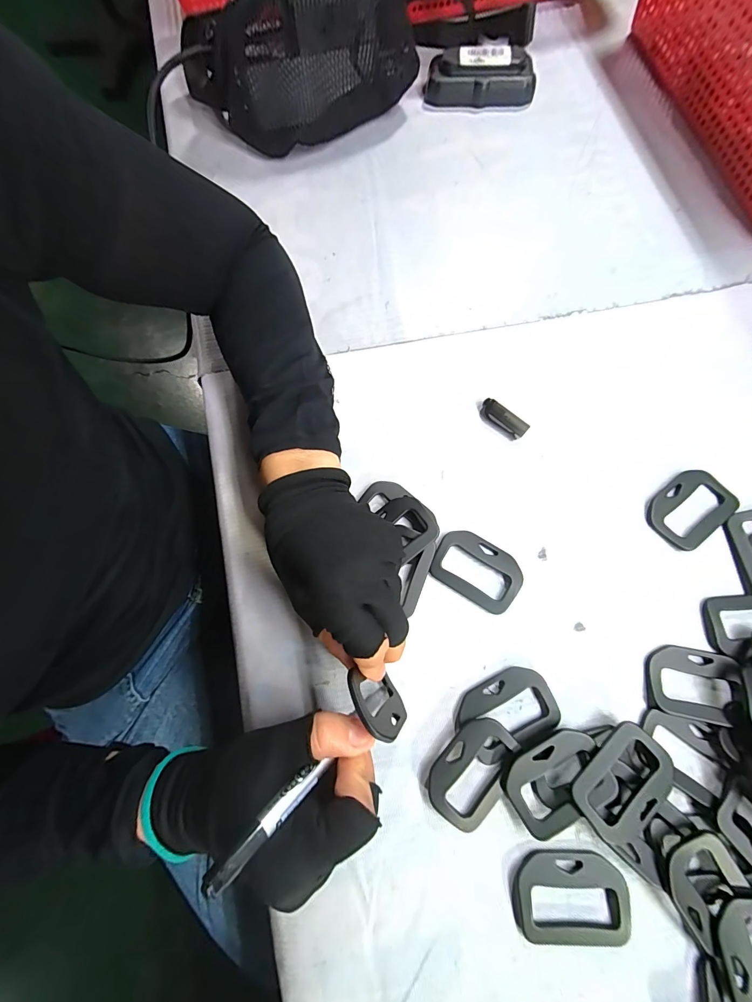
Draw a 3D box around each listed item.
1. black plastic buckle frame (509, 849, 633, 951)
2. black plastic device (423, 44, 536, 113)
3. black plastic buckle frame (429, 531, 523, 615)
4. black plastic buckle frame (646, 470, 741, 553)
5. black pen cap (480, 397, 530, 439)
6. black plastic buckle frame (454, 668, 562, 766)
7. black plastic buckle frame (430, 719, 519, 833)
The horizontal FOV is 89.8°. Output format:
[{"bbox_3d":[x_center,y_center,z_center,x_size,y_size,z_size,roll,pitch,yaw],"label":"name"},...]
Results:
[{"bbox_3d":[0.110,0.224,0.212,0.062,0.006,0.042,-2,74,0],"label":"black plastic buckle frame"},{"bbox_3d":[0.105,-0.426,0.380,0.108,0.029,0.046,0,74,1],"label":"black plastic device"},{"bbox_3d":[0.071,0.048,0.264,0.060,0.006,0.042,32,77,9],"label":"black plastic buckle frame"},{"bbox_3d":[0.227,0.005,0.272,0.062,0.004,0.042,-39,77,-9],"label":"black plastic buckle frame"},{"bbox_3d":[0.099,-0.064,0.293,0.039,0.009,0.014,39,79,11],"label":"black pen cap"},{"bbox_3d":[0.083,0.134,0.239,0.061,0.009,0.041,-28,76,-7],"label":"black plastic buckle frame"},{"bbox_3d":[0.059,0.163,0.228,0.040,0.011,0.061,39,78,11],"label":"black plastic buckle frame"}]

